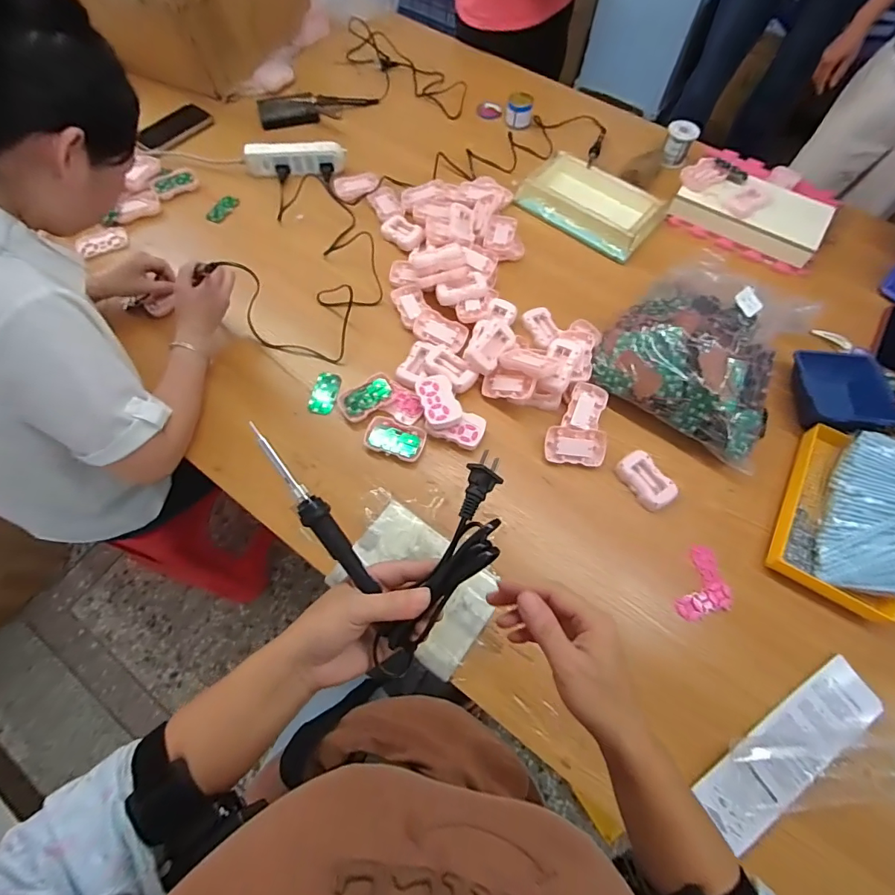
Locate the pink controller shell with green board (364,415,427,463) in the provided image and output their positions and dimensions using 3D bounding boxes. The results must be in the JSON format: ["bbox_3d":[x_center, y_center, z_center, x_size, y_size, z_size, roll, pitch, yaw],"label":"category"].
[{"bbox_3d":[-0.080,-0.013,0.681,0.089,0.020,0.057,16,66,5],"label":"pink controller shell with green board"}]

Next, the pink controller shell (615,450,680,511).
[{"bbox_3d":[0.294,0.049,0.658,0.056,0.017,0.087,-30,70,-14],"label":"pink controller shell"}]

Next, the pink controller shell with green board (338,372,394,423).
[{"bbox_3d":[-0.128,-0.079,0.707,0.089,0.027,0.051,-31,70,-14],"label":"pink controller shell with green board"}]

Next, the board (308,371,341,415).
[{"bbox_3d":[-0.197,-0.088,0.718,0.042,0.010,0.075,10,66,3],"label":"board"}]

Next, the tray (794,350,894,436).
[{"bbox_3d":[0.610,-0.089,0.694,0.139,0.046,0.143,5,66,1],"label":"tray"}]

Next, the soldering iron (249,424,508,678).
[{"bbox_3d":[-0.029,0.055,0.352,0.144,0.084,0.186,-27,72,-13],"label":"soldering iron"}]

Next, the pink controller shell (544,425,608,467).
[{"bbox_3d":[0.193,-0.001,0.675,0.088,0.018,0.054,7,91,2],"label":"pink controller shell"}]

